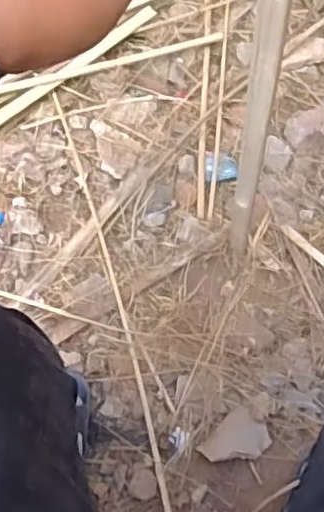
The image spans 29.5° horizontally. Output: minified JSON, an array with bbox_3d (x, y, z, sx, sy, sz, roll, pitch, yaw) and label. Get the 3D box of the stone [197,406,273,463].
[{"bbox_3d":[0.104,0.255,0.844,0.089,0.025,0.066,-41,71,-21],"label":"stone"}]

